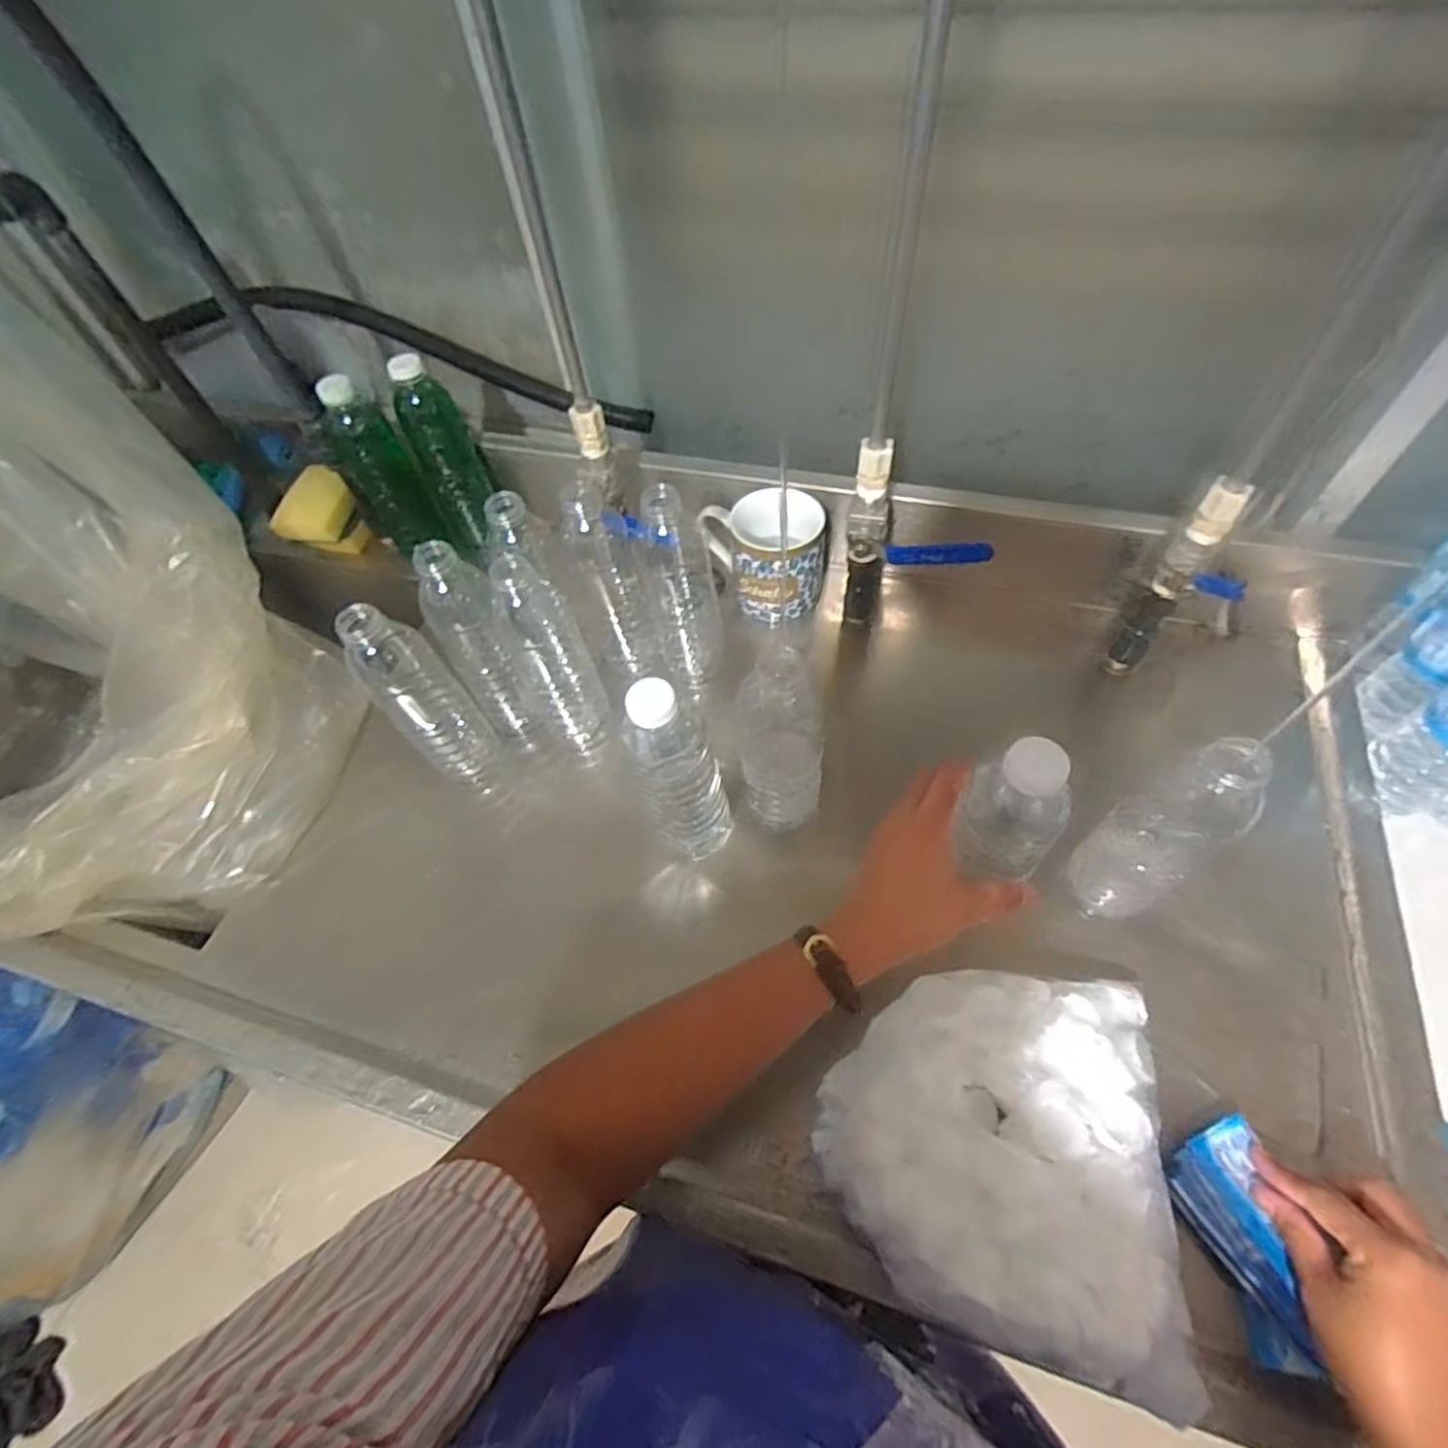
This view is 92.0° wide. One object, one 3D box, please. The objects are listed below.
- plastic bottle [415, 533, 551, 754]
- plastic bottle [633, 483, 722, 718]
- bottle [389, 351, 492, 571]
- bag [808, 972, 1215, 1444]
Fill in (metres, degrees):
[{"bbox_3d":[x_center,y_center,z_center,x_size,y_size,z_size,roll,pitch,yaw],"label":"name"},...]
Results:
[{"bbox_3d":[-0.202,-0.050,0.601,0.056,0.221,0.065,-27,59,-12],"label":"plastic bottle"},{"bbox_3d":[-0.044,-0.106,0.623,0.076,0.230,0.072,-10,57,-2],"label":"plastic bottle"},{"bbox_3d":[-0.297,-0.276,0.754,0.069,0.223,0.059,-27,59,-12],"label":"bottle"},{"bbox_3d":[0.166,0.259,0.433,0.201,0.060,0.204,7,58,9],"label":"bag"}]

